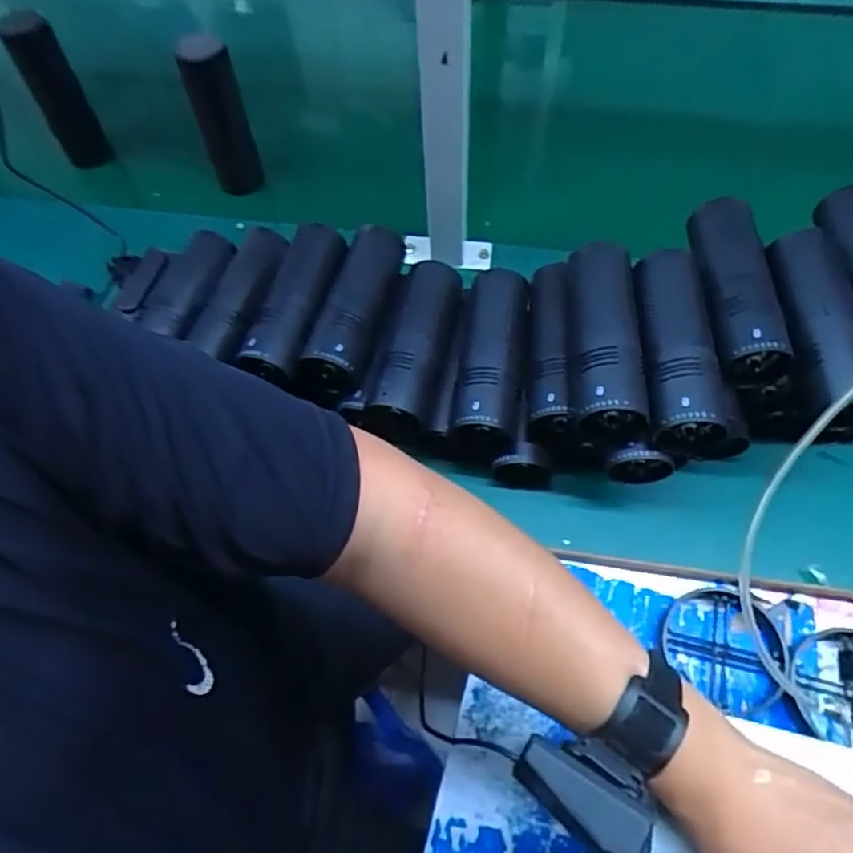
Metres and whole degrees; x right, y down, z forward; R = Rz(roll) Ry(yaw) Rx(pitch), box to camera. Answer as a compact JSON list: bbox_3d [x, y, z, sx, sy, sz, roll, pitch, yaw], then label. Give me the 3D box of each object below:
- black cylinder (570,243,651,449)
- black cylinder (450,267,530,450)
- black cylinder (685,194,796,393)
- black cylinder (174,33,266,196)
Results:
[{"bbox_3d":[0.141,-0.073,0.509,0.050,0.056,0.159,1,63,3],"label":"black cylinder"},{"bbox_3d":[0.058,-0.063,0.568,0.057,0.046,0.164,5,63,5],"label":"black cylinder"},{"bbox_3d":[0.250,-0.114,0.530,0.059,0.049,0.157,-3,63,1],"label":"black cylinder"},{"bbox_3d":[-0.227,-0.338,0.712,0.055,0.172,0.052,-21,64,-8],"label":"black cylinder"}]

